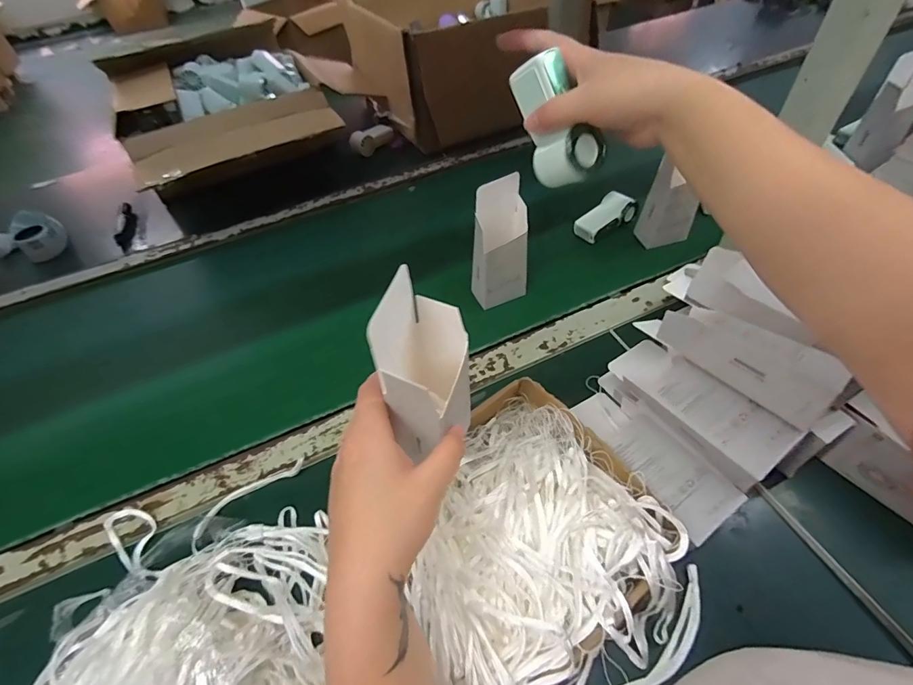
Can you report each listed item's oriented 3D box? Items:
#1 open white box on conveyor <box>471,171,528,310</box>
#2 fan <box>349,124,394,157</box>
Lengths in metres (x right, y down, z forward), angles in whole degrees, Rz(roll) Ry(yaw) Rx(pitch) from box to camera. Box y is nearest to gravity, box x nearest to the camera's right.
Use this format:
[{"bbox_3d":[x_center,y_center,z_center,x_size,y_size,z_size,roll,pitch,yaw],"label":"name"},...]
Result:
[{"bbox_3d":[0.052,-0.110,0.530,0.073,0.156,0.047,-25,53,-14],"label":"open white box on conveyor"},{"bbox_3d":[-0.163,-0.394,0.856,0.083,0.037,0.038,-13,51,-5],"label":"fan"}]

